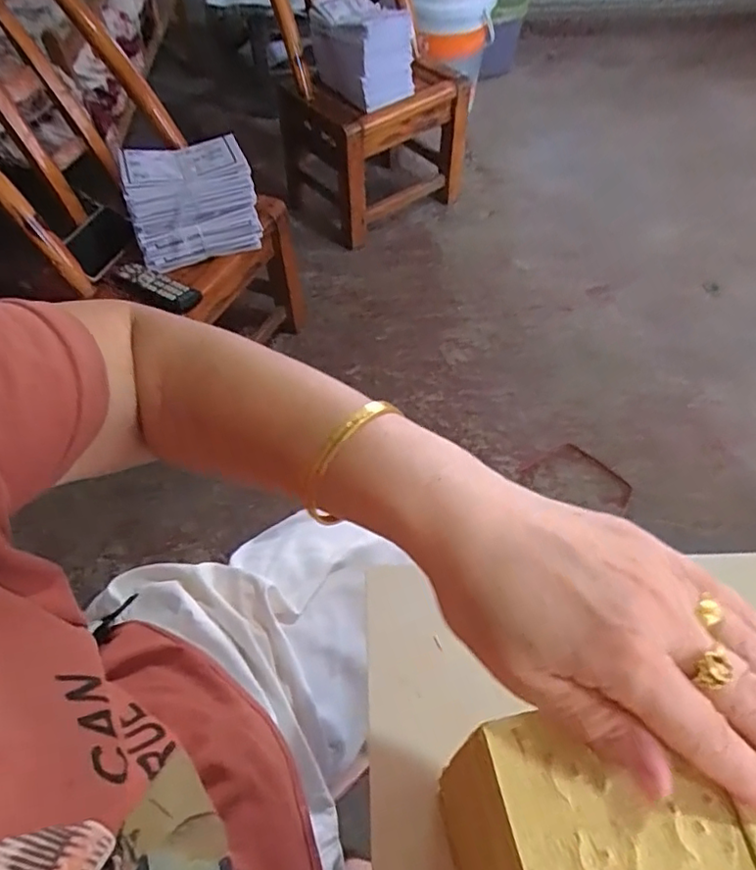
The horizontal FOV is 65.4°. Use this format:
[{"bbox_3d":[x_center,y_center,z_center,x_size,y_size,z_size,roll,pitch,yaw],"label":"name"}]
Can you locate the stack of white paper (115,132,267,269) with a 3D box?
[{"bbox_3d":[-0.318,-0.401,1.009,0.210,0.177,0.097,-17,58,-11],"label":"stack of white paper"}]

